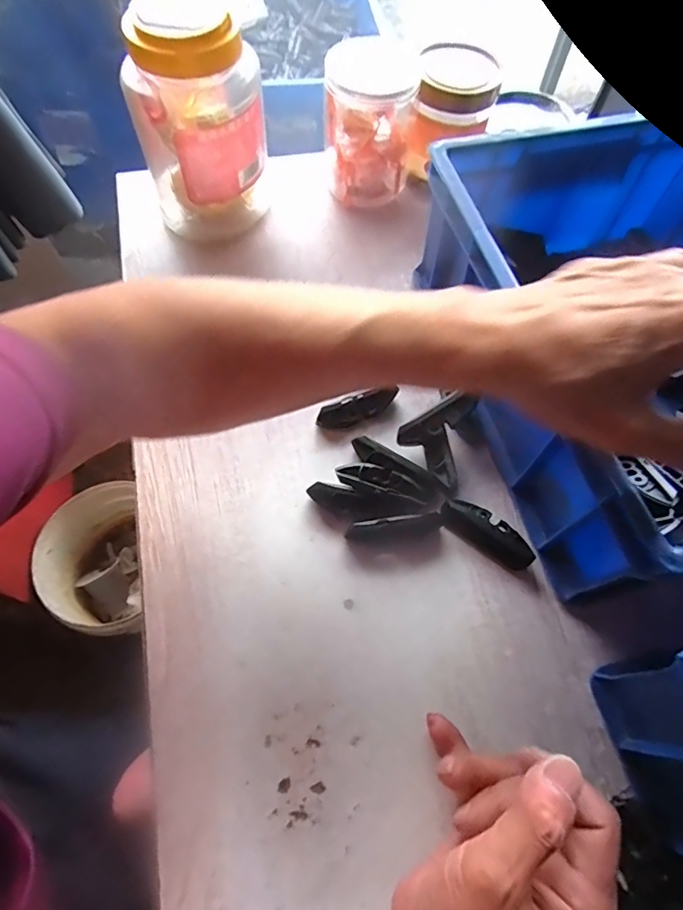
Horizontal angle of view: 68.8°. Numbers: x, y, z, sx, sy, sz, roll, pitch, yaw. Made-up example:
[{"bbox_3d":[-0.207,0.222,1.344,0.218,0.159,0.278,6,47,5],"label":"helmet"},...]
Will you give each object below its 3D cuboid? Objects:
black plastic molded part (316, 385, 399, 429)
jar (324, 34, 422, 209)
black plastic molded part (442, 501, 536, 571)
[{"bbox_3d":[0.013,-0.036,0.401,0.065,0.017,0.016,-19,66,-11],"label":"black plastic molded part"},{"bbox_3d":[0.027,-0.320,0.483,0.083,0.116,0.089,1,64,-2],"label":"jar"},{"bbox_3d":[0.107,0.056,0.364,0.070,0.017,0.023,30,66,12],"label":"black plastic molded part"}]

